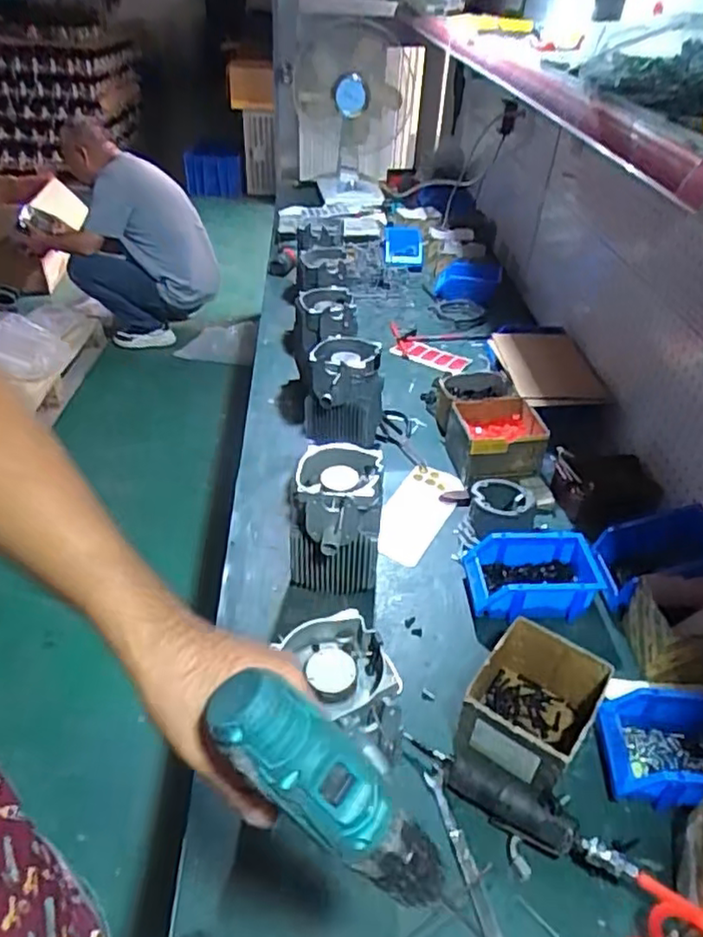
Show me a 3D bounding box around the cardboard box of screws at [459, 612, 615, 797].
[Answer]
[{"bbox_3d":[0.217,0.295,0.790,0.132,0.105,0.161,24,42,24],"label":"cardboard box of screws"}]

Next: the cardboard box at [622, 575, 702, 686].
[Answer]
[{"bbox_3d":[0.475,0.223,0.889,0.168,0.098,0.121,5,38,2],"label":"cardboard box"}]

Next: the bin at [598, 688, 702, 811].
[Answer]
[{"bbox_3d":[0.396,0.330,0.757,0.202,0.091,0.114,7,38,5],"label":"bin"}]

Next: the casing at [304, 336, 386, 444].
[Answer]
[{"bbox_3d":[-0.015,-0.116,1.195,0.138,0.208,0.138,1,38,-3],"label":"casing"}]

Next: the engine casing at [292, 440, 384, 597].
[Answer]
[{"bbox_3d":[-0.022,0.096,0.932,0.122,0.207,0.128,4,38,1],"label":"engine casing"}]

